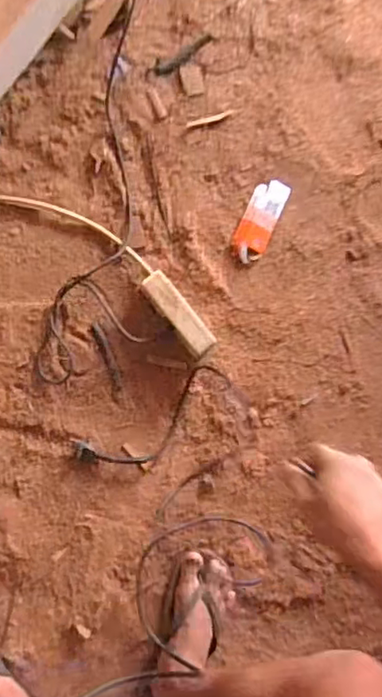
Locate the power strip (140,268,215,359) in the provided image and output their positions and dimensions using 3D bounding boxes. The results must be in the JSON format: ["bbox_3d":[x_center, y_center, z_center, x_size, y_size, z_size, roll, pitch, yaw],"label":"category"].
[{"bbox_3d":[-0.021,-0.056,0.998,0.048,0.052,0.162,-40,97,-14],"label":"power strip"}]

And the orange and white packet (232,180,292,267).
[{"bbox_3d":[0.122,-0.226,1.064,0.059,0.012,0.155,25,81,-12],"label":"orange and white packet"}]

